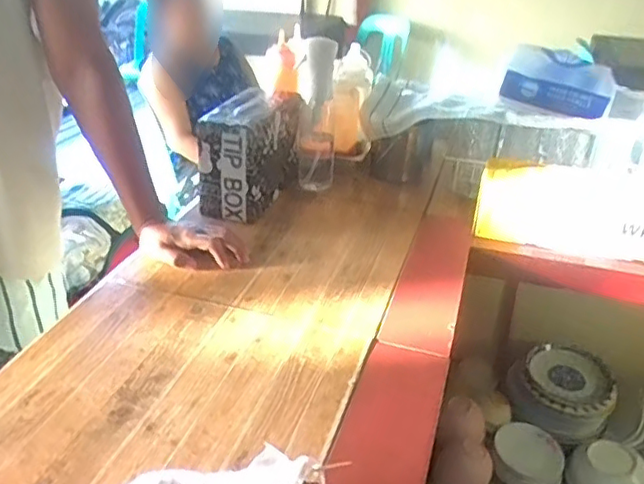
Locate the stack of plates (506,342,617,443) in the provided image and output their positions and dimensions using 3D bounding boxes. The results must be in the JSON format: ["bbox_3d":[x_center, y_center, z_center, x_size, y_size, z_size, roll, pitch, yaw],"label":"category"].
[{"bbox_3d":[0.579,0.356,1.526,0.240,0.096,0.210,14,31,20],"label":"stack of plates"}]

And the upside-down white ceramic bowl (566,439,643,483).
[{"bbox_3d":[0.642,0.503,1.385,0.167,0.071,0.154,2,29,-1],"label":"upside-down white ceramic bowl"}]

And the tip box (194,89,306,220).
[{"bbox_3d":[-0.132,-0.176,1.200,0.130,0.173,0.261,8,29,9],"label":"tip box"}]

